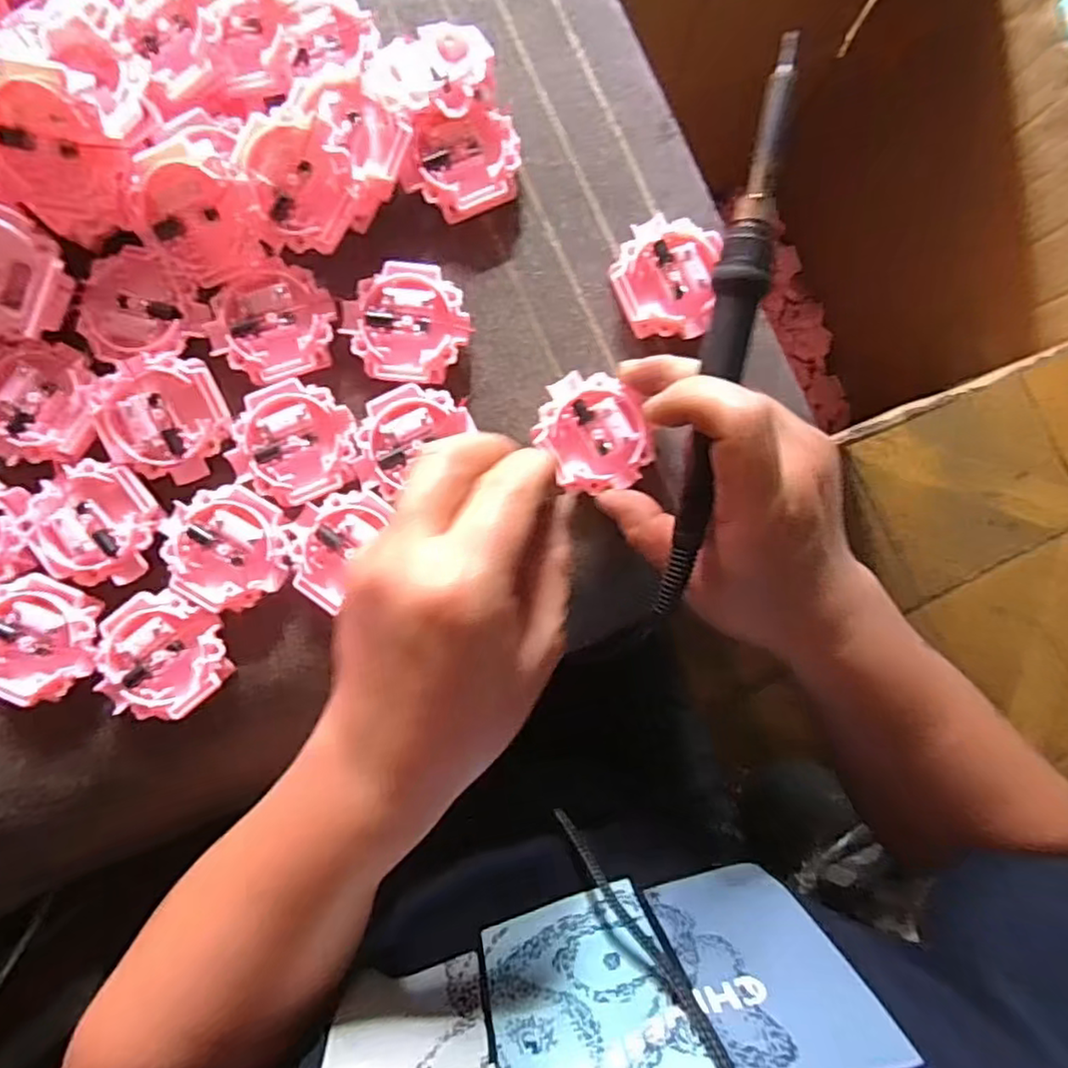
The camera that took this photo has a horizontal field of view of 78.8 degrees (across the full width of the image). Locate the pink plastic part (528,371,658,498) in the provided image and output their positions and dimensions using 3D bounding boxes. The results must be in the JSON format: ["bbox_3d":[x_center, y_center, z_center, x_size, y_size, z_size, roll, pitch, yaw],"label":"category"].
[{"bbox_3d":[0.026,-0.046,0.290,0.045,0.009,0.054,-32,89,-6],"label":"pink plastic part"}]

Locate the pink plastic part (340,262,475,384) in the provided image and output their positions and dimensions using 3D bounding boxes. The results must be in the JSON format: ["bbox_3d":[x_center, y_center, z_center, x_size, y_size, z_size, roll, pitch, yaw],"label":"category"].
[{"bbox_3d":[-0.058,-0.095,0.293,0.055,0.012,0.052,7,85,-4],"label":"pink plastic part"}]

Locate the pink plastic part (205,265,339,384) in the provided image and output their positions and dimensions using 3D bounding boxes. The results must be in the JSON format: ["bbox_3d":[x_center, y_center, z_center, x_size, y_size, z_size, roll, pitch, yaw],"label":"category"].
[{"bbox_3d":[-0.116,-0.092,0.289,0.054,0.008,0.046,-17,87,-6],"label":"pink plastic part"}]

